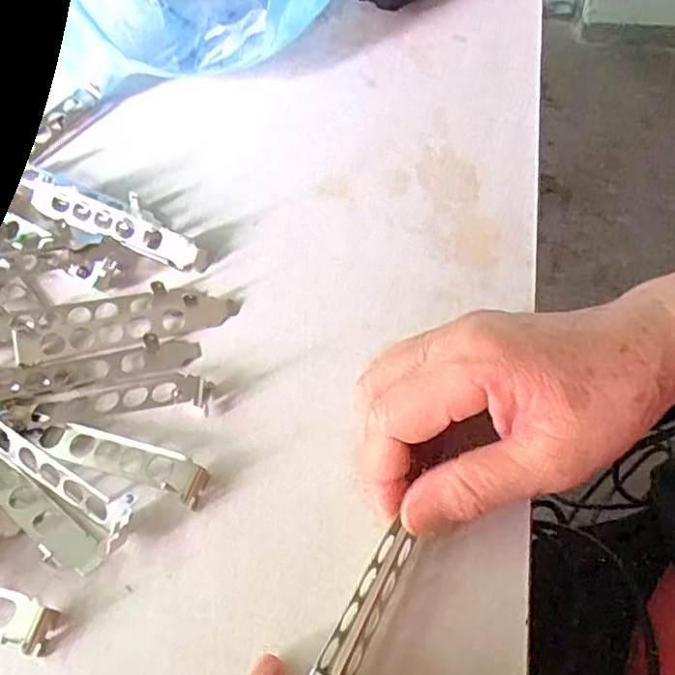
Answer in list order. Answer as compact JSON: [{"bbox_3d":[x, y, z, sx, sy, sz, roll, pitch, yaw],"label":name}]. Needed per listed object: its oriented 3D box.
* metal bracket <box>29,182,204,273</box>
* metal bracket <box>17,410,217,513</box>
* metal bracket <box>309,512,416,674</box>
[{"bbox_3d":[-0.134,-0.070,0.389,0.120,0.017,0.026,20,62,15],"label":"metal bracket"},{"bbox_3d":[-0.112,0.057,0.310,0.099,0.009,0.019,16,61,13],"label":"metal bracket"},{"bbox_3d":[0.011,0.112,0.259,0.015,0.010,0.070,25,63,17],"label":"metal bracket"}]

